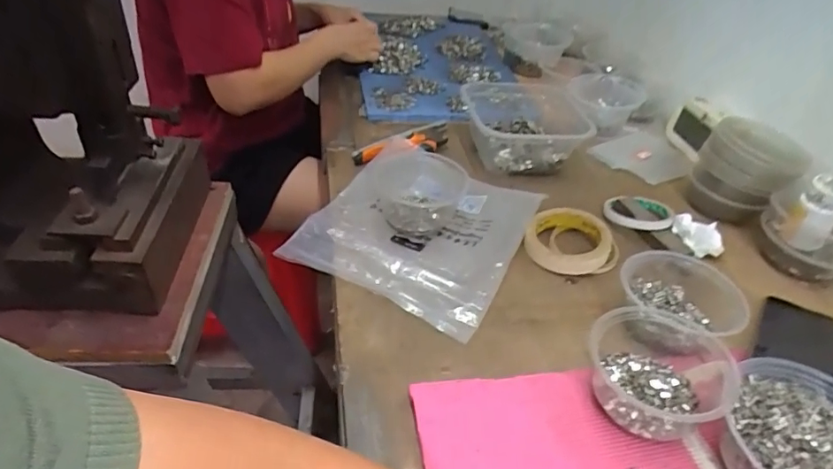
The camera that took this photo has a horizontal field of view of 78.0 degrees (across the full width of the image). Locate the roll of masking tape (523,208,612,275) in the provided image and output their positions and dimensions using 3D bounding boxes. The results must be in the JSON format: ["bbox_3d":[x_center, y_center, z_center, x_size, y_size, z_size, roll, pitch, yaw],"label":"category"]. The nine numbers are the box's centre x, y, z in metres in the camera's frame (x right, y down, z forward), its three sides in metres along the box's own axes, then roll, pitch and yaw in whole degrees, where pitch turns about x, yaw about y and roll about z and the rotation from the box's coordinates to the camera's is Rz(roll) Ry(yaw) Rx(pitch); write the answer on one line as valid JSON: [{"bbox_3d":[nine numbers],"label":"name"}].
[{"bbox_3d":[0.183,0.005,0.618,0.094,0.024,0.097,4,40,-4],"label":"roll of masking tape"}]

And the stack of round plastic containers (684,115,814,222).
[{"bbox_3d":[0.448,-0.086,0.700,0.117,0.123,0.127,29,44,26],"label":"stack of round plastic containers"}]

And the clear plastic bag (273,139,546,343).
[{"bbox_3d":[0.004,-0.019,0.624,0.237,0.034,0.259,22,42,17],"label":"clear plastic bag"}]

